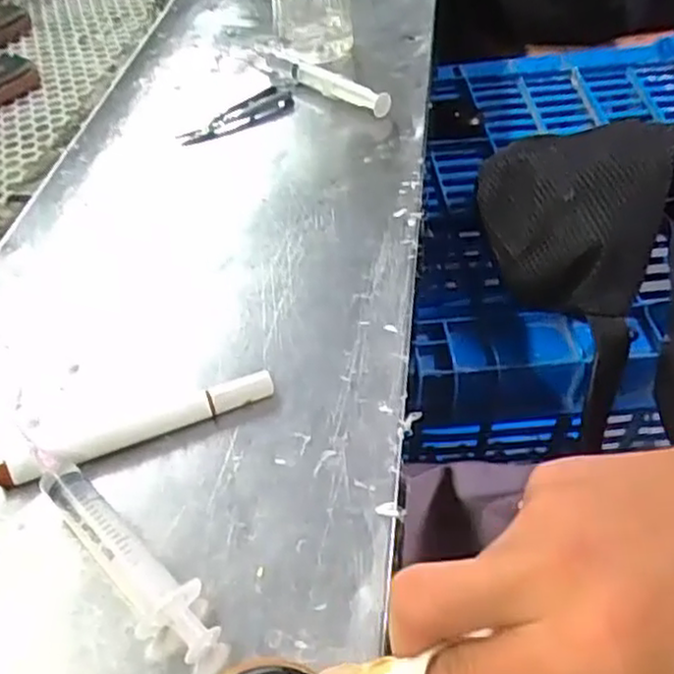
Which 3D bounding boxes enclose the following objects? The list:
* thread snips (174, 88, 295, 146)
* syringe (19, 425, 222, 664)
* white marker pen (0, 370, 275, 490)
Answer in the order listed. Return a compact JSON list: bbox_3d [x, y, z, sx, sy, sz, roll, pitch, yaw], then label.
[{"bbox_3d":[-0.073,-0.163,0.521,0.096,0.011,0.019,-29,51,-22],"label":"thread snips"},{"bbox_3d":[-0.090,0.080,0.283,0.023,0.020,0.120,-37,55,-27],"label":"syringe"},{"bbox_3d":[-0.090,0.039,0.326,0.125,0.012,0.015,-21,49,-16],"label":"white marker pen"}]

